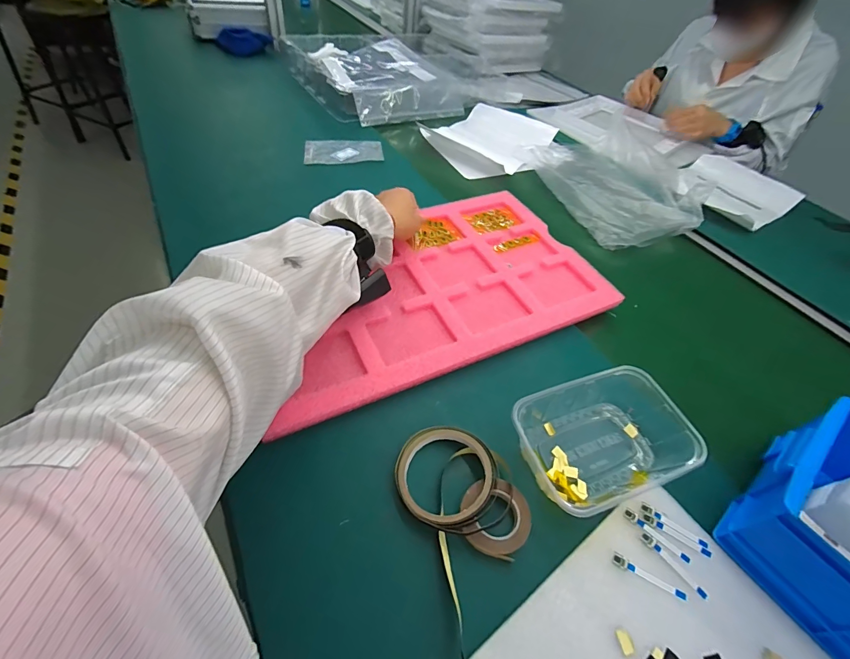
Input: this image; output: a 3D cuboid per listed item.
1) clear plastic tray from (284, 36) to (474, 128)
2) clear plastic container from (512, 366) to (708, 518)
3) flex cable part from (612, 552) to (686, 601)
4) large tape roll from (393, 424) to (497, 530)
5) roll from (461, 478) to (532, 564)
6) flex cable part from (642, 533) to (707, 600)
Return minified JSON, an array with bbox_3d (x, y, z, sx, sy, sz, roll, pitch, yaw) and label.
[{"bbox_3d":[-0.132,-0.670,0.973,0.361,0.065,0.438,-22,56,-23],"label":"clear plastic tray"},{"bbox_3d":[0.176,0.112,0.374,0.164,0.055,0.113,-13,53,-17],"label":"clear plastic container"},{"bbox_3d":[0.189,0.209,0.312,0.060,0.004,0.009,26,52,15],"label":"flex cable part"},{"bbox_3d":[0.019,0.136,0.353,0.090,0.020,0.091,3,50,-4],"label":"large tape roll"},{"bbox_3d":[0.064,0.168,0.336,0.061,0.017,0.063,3,50,-4],"label":"roll"},{"bbox_3d":[0.215,0.202,0.320,0.009,0.004,0.059,-32,60,-28],"label":"flex cable part"}]

